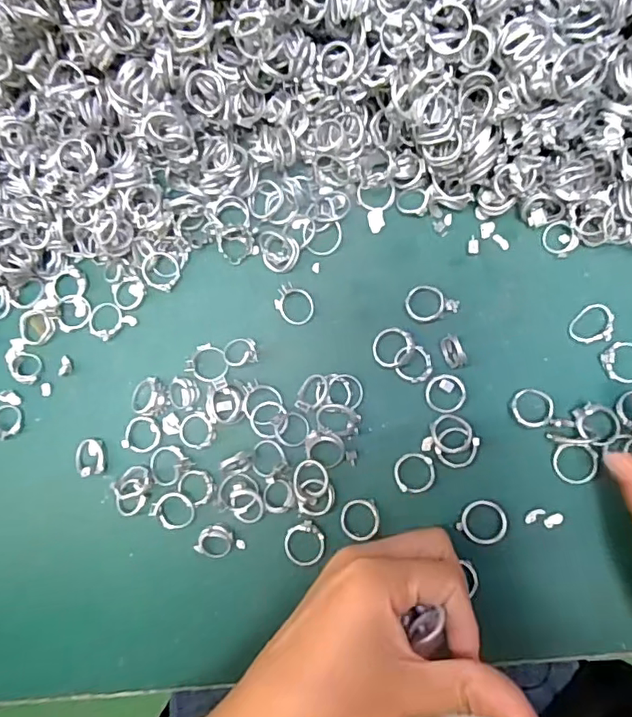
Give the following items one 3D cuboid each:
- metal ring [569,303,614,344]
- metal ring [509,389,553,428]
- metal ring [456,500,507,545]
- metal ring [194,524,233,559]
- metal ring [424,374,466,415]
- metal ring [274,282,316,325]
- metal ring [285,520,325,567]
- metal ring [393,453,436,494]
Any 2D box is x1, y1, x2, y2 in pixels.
[{"bbox_3d":[0.144,-0.018,0.283,0.022,0.004,0.021,-1,83,7],"label":"metal ring"},{"bbox_3d":[0.112,0.026,0.279,0.021,0.007,0.020,1,83,7],"label":"metal ring"},{"bbox_3d":[0.085,0.083,0.275,0.022,0.005,0.022,-1,83,7],"label":"metal ring"},{"bbox_3d":[-0.054,0.099,0.293,0.018,0.007,0.018,-1,83,7],"label":"metal ring"},{"bbox_3d":[0.069,0.019,0.287,0.021,0.006,0.020,-1,83,7],"label":"metal ring"},{"bbox_3d":[-0.012,-0.031,0.306,0.019,0.009,0.024,-40,80,1],"label":"metal ring"},{"bbox_3d":[-0.006,0.099,0.287,0.022,0.004,0.022,-1,83,7],"label":"metal ring"},{"bbox_3d":[0.052,0.060,0.284,0.021,0.005,0.020,-1,83,7],"label":"metal ring"}]

